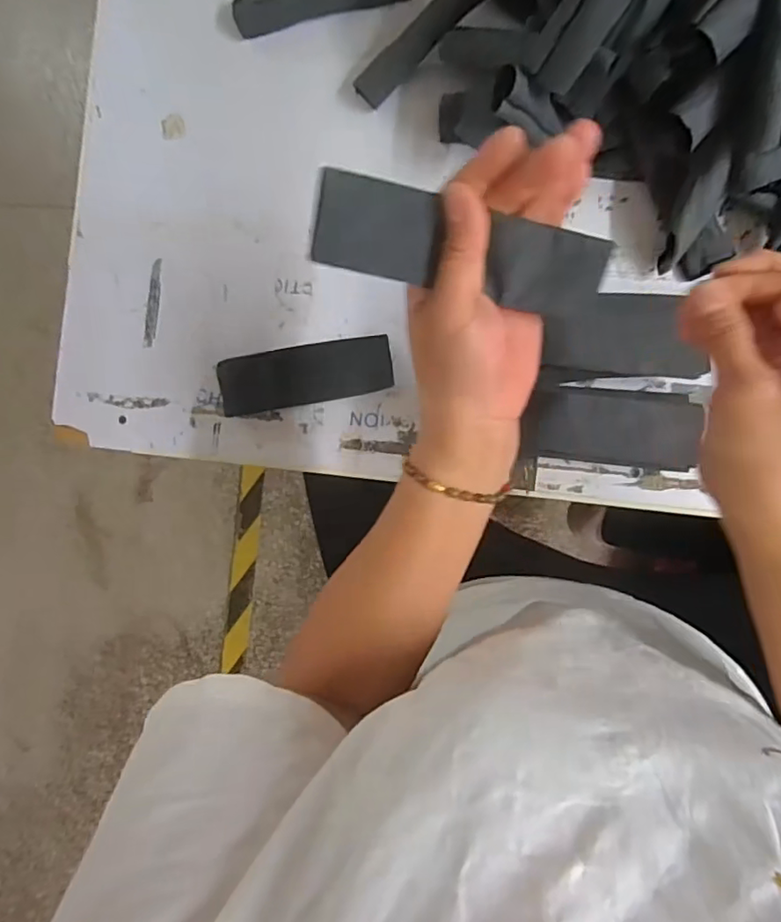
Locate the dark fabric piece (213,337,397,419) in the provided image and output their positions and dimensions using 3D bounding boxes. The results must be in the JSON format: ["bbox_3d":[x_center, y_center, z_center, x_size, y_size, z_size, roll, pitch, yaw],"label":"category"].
[{"bbox_3d":[-0.074,-0.076,0.495,0.147,0.015,0.052,-10,87,9],"label":"dark fabric piece"}]

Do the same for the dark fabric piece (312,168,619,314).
[{"bbox_3d":[0.036,-0.105,0.287,0.146,0.008,0.042,11,110,-6],"label":"dark fabric piece"}]

